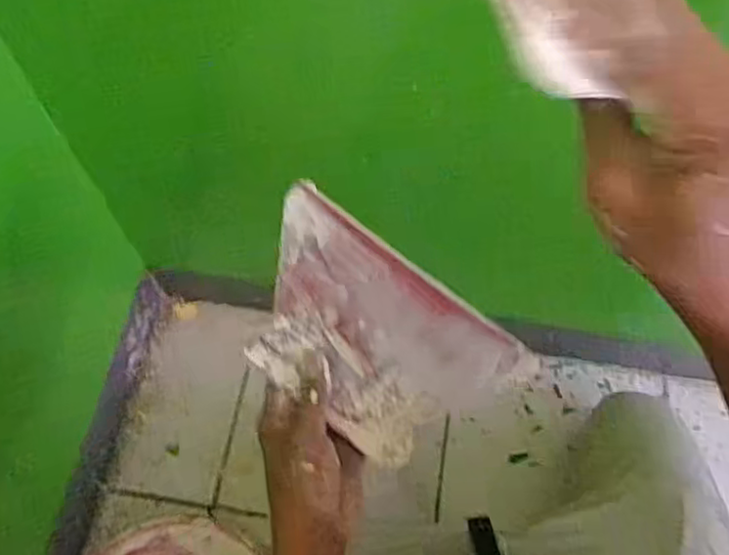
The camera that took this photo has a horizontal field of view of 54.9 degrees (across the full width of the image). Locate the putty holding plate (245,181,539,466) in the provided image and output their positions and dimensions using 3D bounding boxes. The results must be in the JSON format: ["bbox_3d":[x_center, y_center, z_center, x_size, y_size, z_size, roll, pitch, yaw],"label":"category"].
[{"bbox_3d":[0.003,0.044,0.520,0.210,0.007,0.131,38,80,4],"label":"putty holding plate"}]

